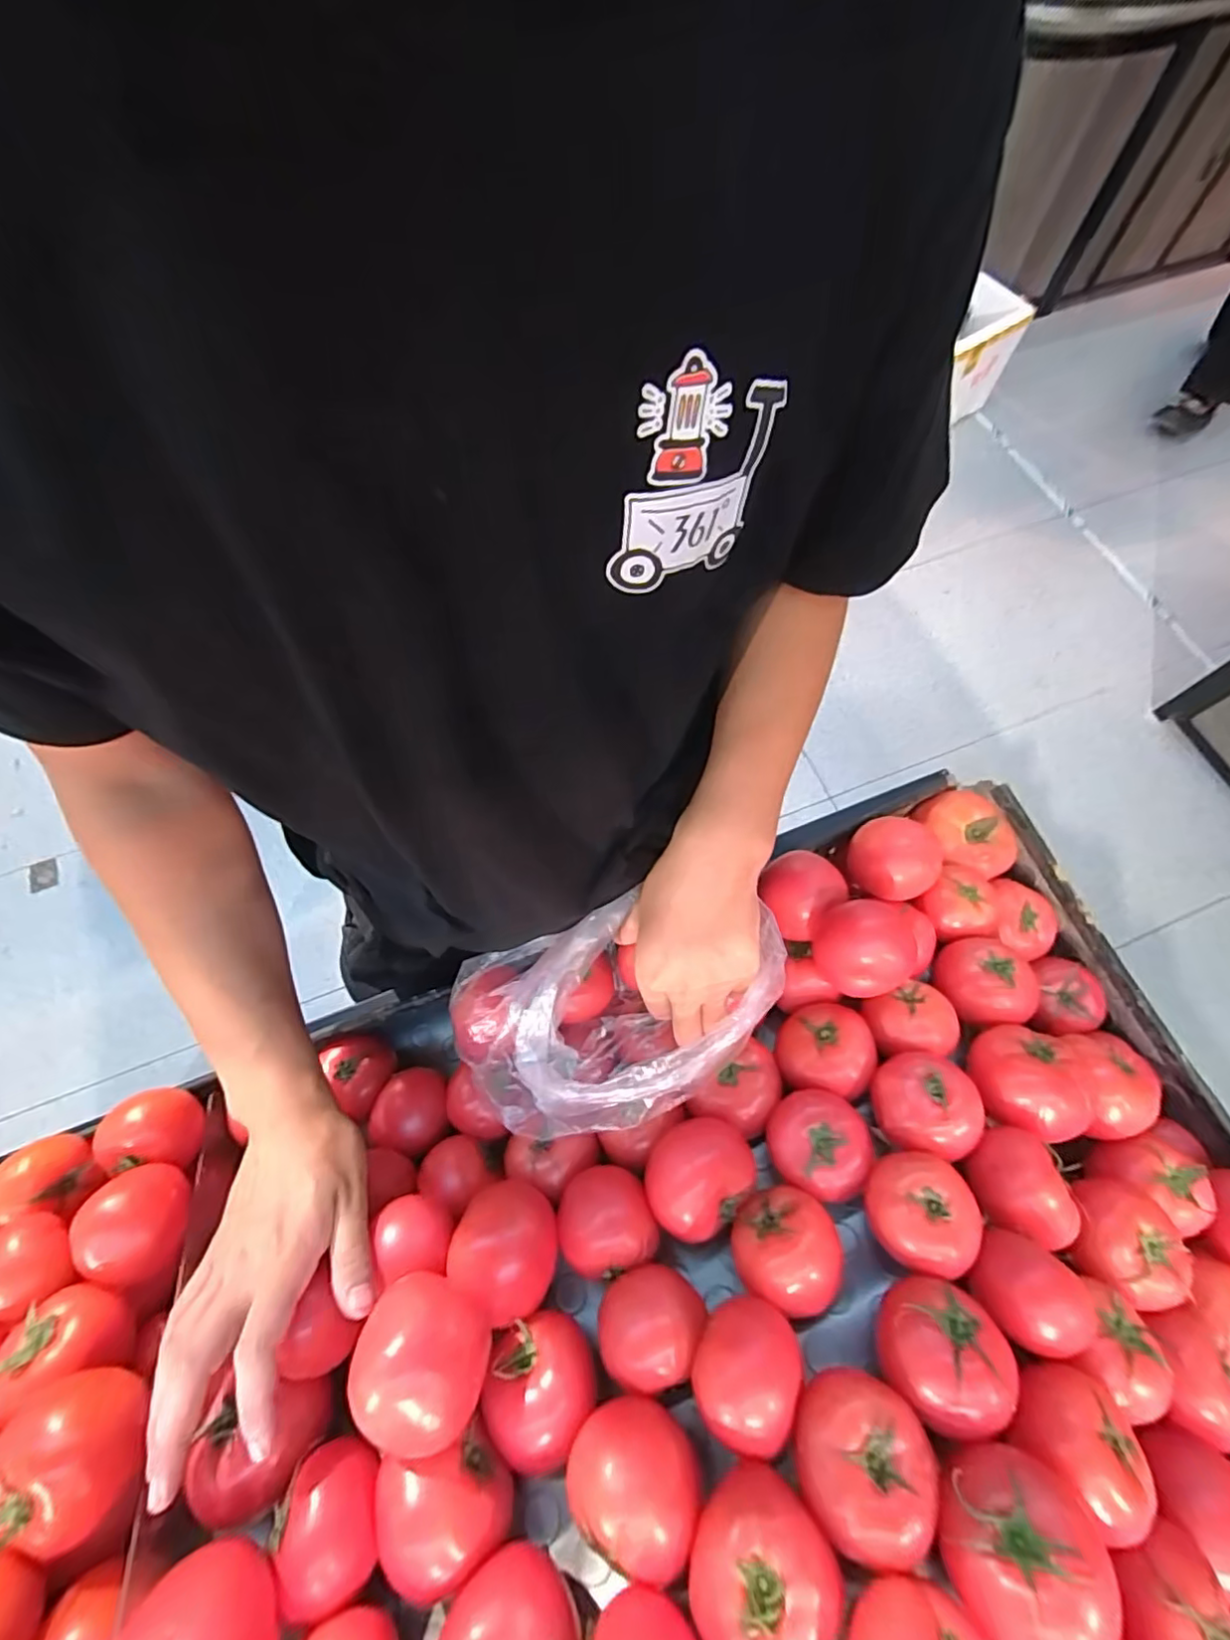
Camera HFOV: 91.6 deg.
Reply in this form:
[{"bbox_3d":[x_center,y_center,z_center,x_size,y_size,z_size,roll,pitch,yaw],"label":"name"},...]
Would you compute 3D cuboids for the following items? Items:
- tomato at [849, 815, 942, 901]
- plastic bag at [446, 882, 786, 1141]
[{"bbox_3d":[0.243,0.034,0.519,0.071,0.057,0.071,0,68,1],"label":"tomato"},{"bbox_3d":[0.003,0.137,0.439,0.237,0.105,0.143,-19,69,-7],"label":"plastic bag"}]

